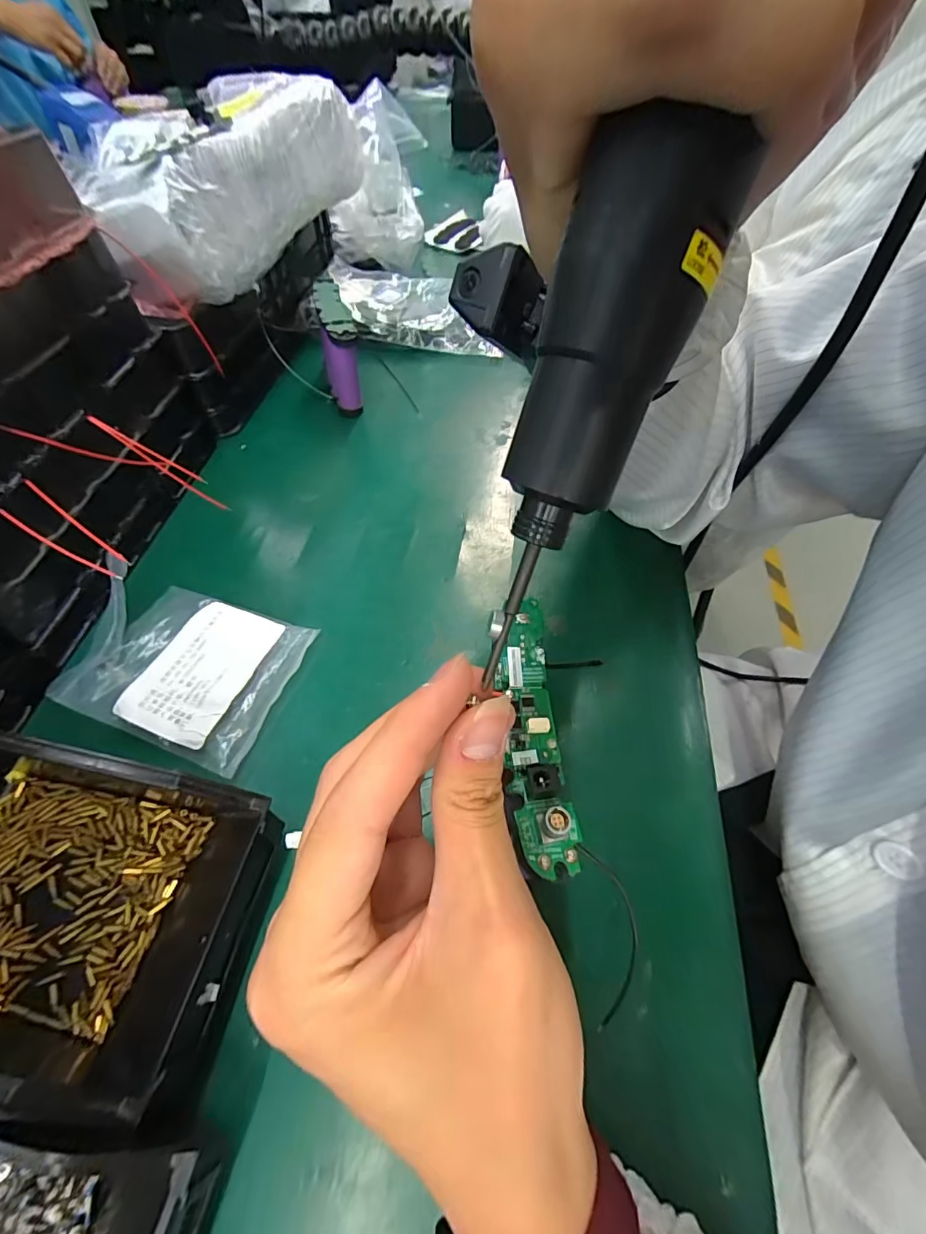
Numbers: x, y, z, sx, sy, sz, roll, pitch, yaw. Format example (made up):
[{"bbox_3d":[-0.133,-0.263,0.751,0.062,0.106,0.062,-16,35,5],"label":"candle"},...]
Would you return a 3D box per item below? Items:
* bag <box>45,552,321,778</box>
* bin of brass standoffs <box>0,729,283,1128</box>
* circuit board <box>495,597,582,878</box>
[{"bbox_3d":[-0.173,0.025,0.291,0.133,0.017,0.096,16,56,8],"label":"bag"},{"bbox_3d":[-0.198,0.114,0.203,0.212,0.069,0.104,11,56,4],"label":"bin of brass standoffs"},{"bbox_3d":[0.028,0.042,0.196,0.023,0.011,0.110,-1,63,-4],"label":"circuit board"}]

